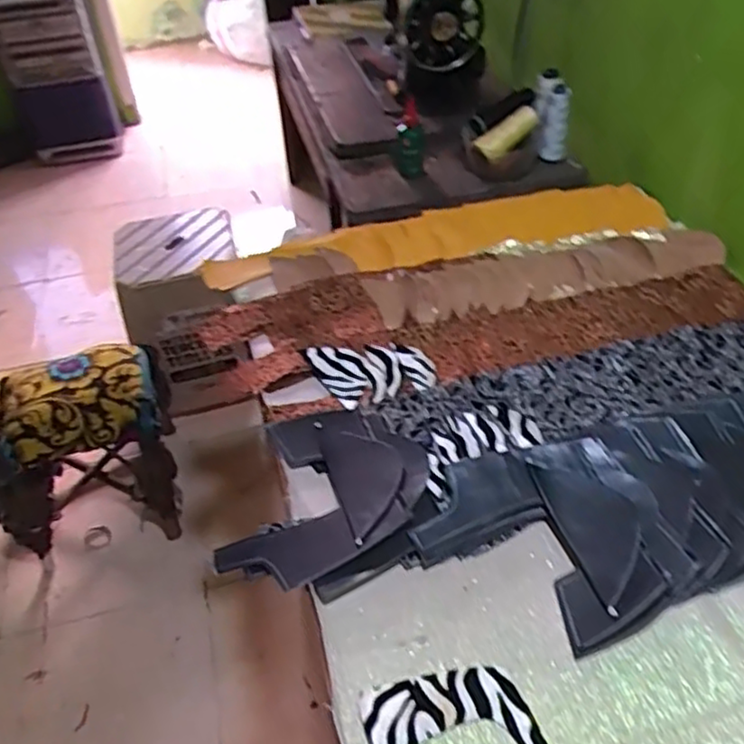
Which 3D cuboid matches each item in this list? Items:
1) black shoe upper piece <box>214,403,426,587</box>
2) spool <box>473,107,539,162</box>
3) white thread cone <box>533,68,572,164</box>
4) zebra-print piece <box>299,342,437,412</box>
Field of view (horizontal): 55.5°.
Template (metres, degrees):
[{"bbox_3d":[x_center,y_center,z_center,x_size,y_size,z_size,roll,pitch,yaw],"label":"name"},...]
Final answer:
[{"bbox_3d":[-0.036,0.110,0.667,0.160,0.017,0.201,9,46,13],"label":"black shoe upper piece"},{"bbox_3d":[0.209,-0.367,1.088,0.112,0.035,0.033,-38,53,-13],"label":"spool"},{"bbox_3d":[0.281,-0.402,1.108,0.052,0.139,0.063,-7,17,-3],"label":"white thread cone"},{"bbox_3d":[-0.001,0.004,0.787,0.140,0.012,0.089,-5,46,-3],"label":"zebra-print piece"}]

